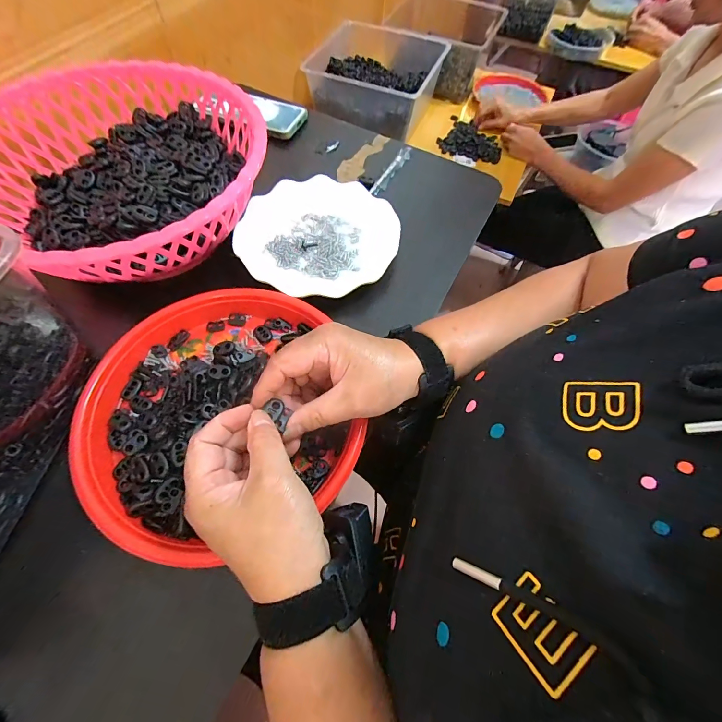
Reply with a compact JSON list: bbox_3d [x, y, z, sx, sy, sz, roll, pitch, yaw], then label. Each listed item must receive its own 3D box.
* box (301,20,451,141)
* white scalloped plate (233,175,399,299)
[{"bbox_3d":[0.040,-0.741,0.918,0.311,0.140,0.298,16,62,6],"label":"box"},{"bbox_3d":[-0.046,-0.155,0.411,0.178,0.020,0.167,1,62,-2],"label":"white scalloped plate"}]

